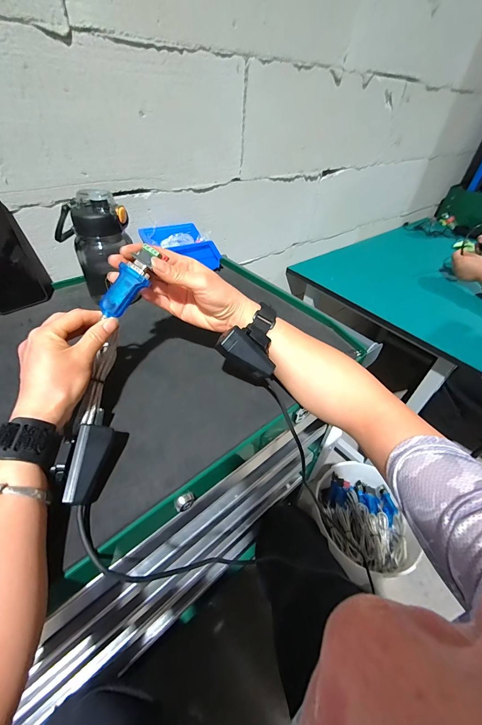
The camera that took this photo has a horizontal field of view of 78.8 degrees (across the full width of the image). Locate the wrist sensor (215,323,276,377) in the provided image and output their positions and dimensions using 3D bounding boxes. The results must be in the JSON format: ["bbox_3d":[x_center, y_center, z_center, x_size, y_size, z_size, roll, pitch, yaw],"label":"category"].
[{"bbox_3d":[0.008,-0.011,0.336,0.073,0.021,0.026,34,41,-18],"label":"wrist sensor"}]

